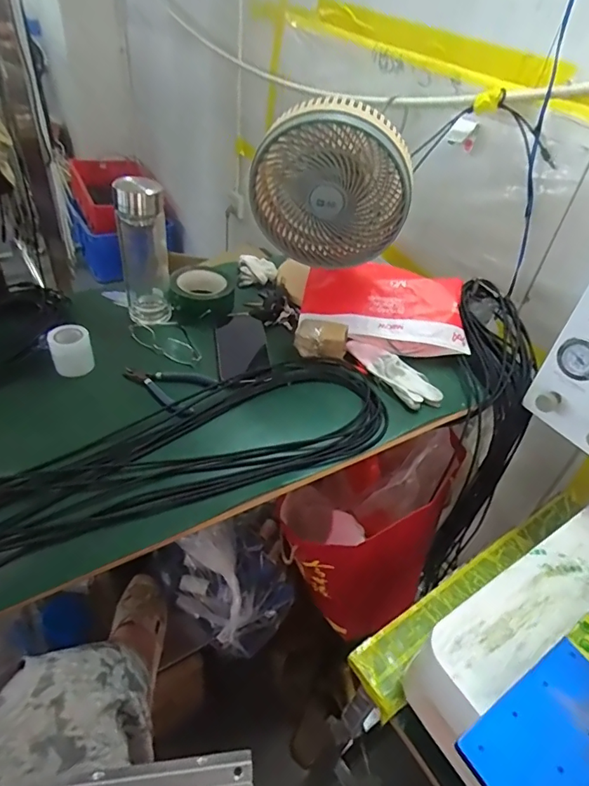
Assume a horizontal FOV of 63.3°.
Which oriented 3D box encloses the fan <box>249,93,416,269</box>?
[{"bbox_3d":[0.051,-0.295,0.703,0.225,0.223,0.092,6,41,-1],"label":"fan"}]

